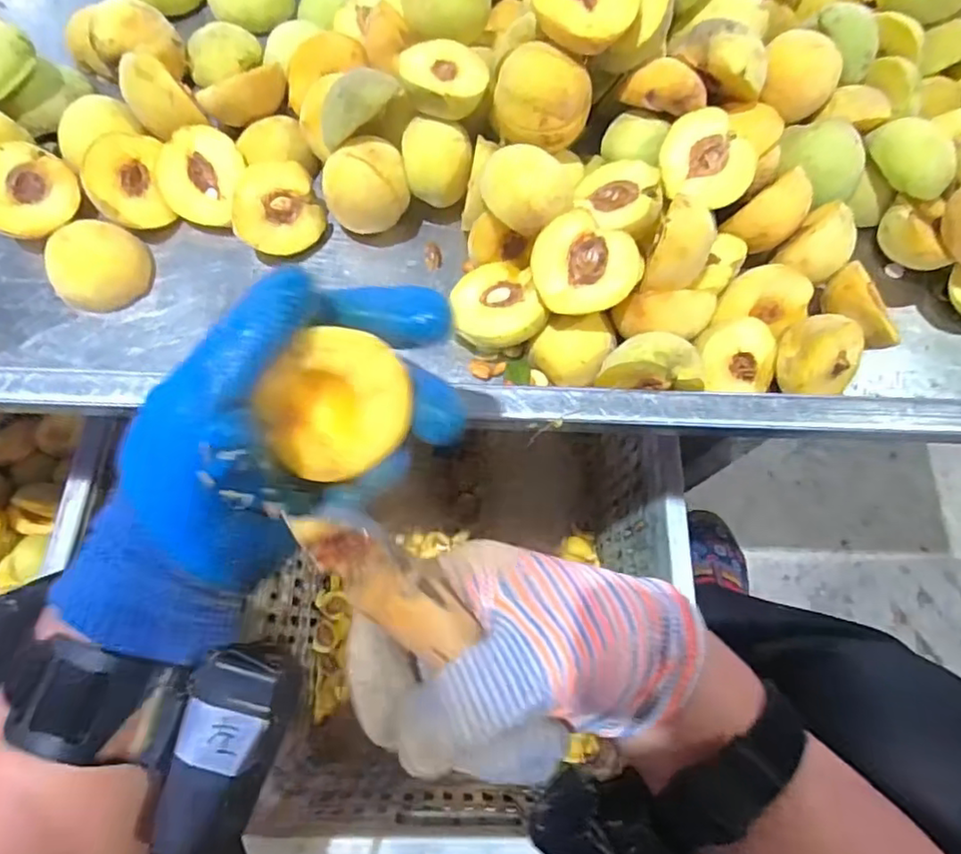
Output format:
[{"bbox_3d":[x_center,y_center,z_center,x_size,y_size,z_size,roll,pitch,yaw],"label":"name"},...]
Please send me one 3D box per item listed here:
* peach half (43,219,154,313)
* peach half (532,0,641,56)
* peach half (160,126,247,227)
[{"bbox_3d":[-0.242,-0.101,0.391,0.057,0.032,0.049,-42,77,-15],"label":"peach half"},{"bbox_3d":[0.063,-0.254,0.366,0.059,0.025,0.056,17,70,4],"label":"peach half"},{"bbox_3d":[-0.187,-0.169,0.418,0.050,0.029,0.059,16,100,-7],"label":"peach half"}]

